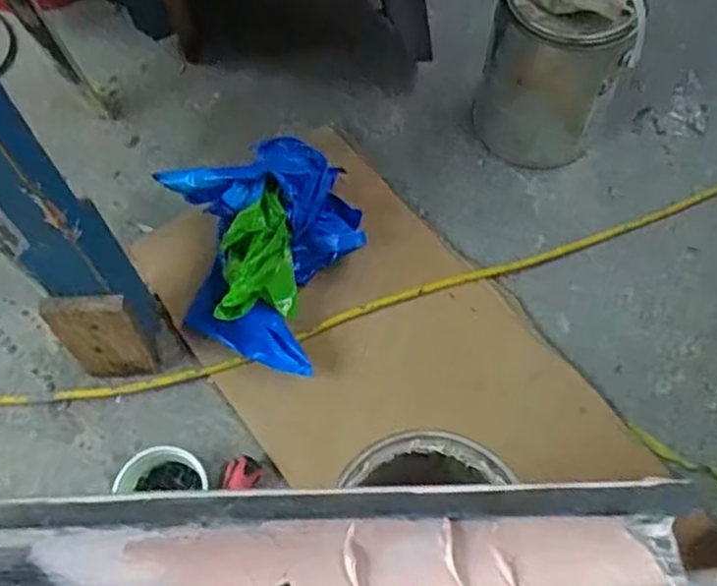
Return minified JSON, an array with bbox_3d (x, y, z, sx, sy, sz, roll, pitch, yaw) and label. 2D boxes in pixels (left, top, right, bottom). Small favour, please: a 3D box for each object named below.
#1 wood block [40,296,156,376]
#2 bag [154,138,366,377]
[{"bbox_3d":[-0.268,0.050,0.742,0.081,0.166,0.022,-3,63,0],"label":"wood block"},{"bbox_3d":[-0.123,-0.072,0.827,0.242,0.096,0.267,19,65,11],"label":"bag"}]

